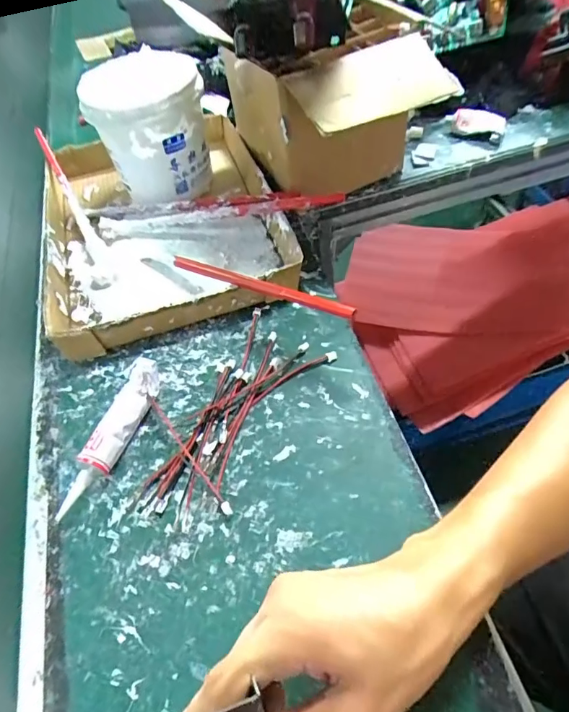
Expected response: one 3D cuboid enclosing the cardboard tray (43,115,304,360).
[{"bbox_3d":[-0.138,-0.159,0.498,0.237,0.039,0.320,-18,55,-4],"label":"cardboard tray"}]

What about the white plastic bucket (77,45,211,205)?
[{"bbox_3d":[-0.141,-0.255,0.505,0.122,0.124,0.118,-9,55,2],"label":"white plastic bucket"}]

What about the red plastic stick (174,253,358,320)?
[{"bbox_3d":[-0.029,-0.062,0.387,0.208,0.010,0.008,22,59,37],"label":"red plastic stick"}]

